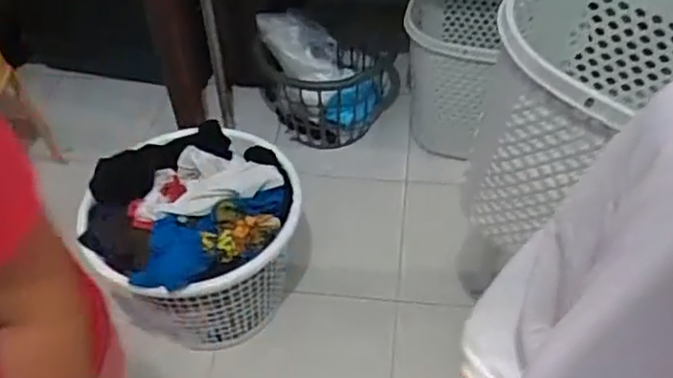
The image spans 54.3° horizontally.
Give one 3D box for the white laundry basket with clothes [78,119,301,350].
[{"bbox_3d":[-0.290,0.109,1.424,0.403,0.411,0.412,-2,44,2],"label":"white laundry basket with clothes"}]

